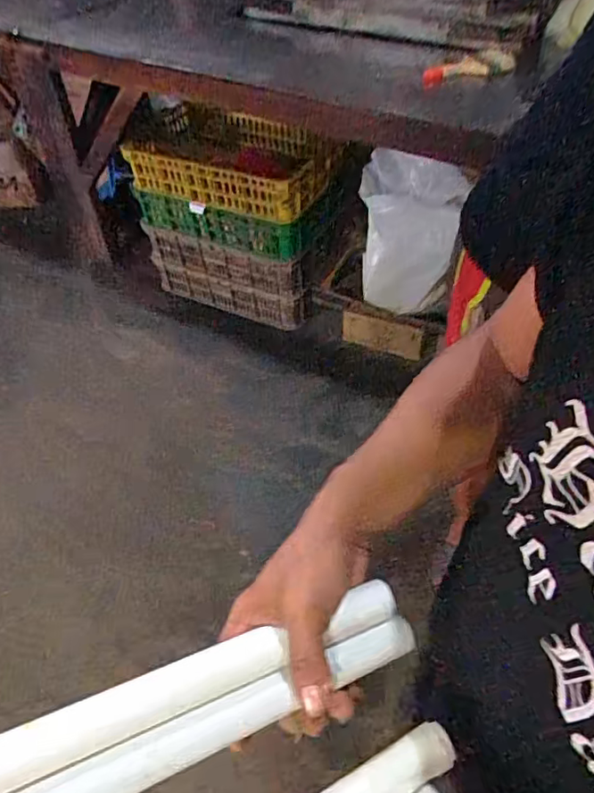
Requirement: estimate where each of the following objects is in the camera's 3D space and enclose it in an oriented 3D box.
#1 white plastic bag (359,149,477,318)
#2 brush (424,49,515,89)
[{"bbox_3d":[0.275,-0.405,1.376,0.231,0.323,0.192,5,51,8],"label":"white plastic bag"},{"bbox_3d":[0.392,-0.750,1.261,0.217,0.048,0.042,-10,50,-5],"label":"brush"}]

